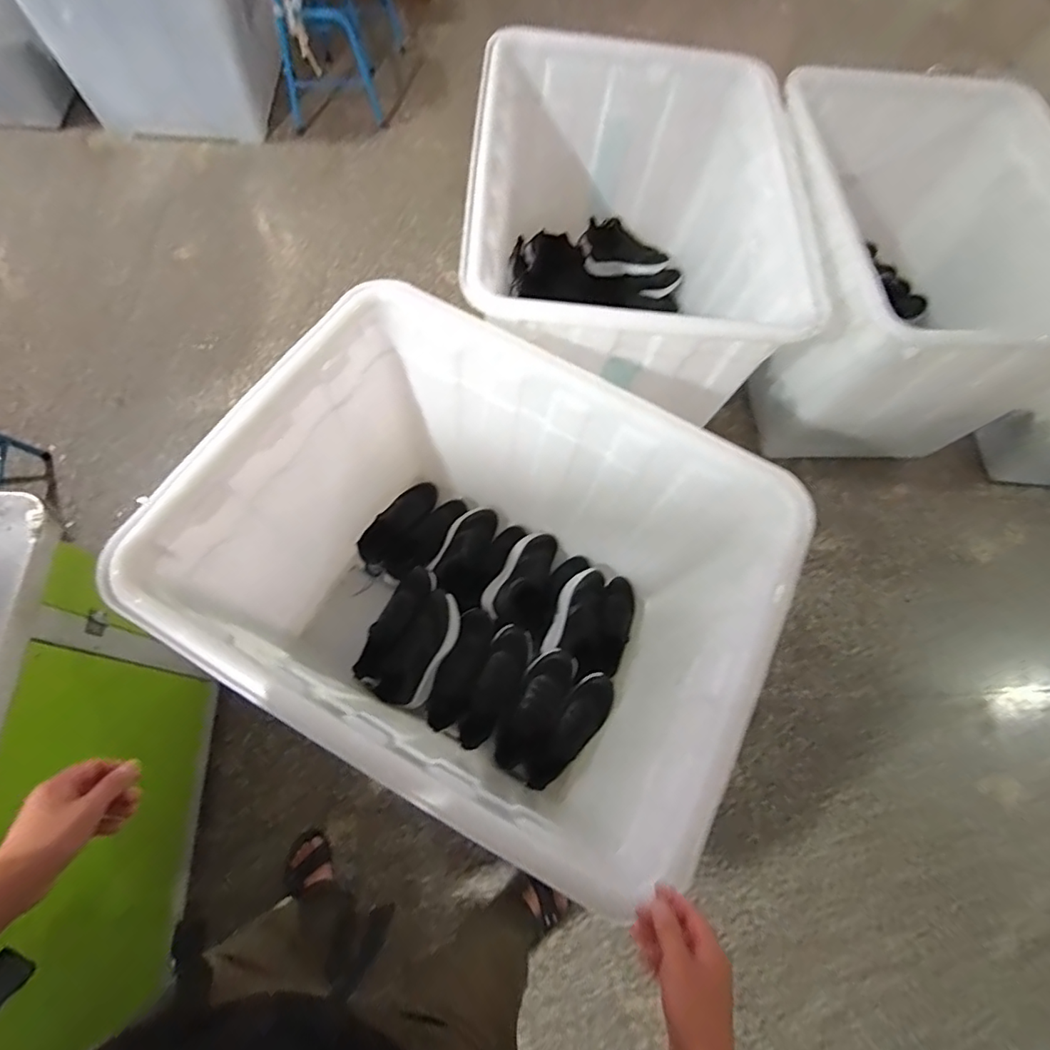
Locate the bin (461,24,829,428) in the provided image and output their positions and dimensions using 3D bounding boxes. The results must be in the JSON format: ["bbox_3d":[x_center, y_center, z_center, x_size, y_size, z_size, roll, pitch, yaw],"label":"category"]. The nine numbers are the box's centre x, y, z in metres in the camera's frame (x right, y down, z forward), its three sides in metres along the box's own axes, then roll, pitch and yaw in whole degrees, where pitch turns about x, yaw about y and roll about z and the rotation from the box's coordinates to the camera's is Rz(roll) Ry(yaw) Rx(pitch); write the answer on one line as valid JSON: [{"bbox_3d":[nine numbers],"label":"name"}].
[{"bbox_3d":[0.279,-0.791,1.472,0.784,0.564,0.976,3,71,-3],"label":"bin"}]

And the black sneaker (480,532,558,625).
[{"bbox_3d":[0.001,0.126,1.405,0.126,0.089,0.296,30,59,7],"label":"black sneaker"}]

